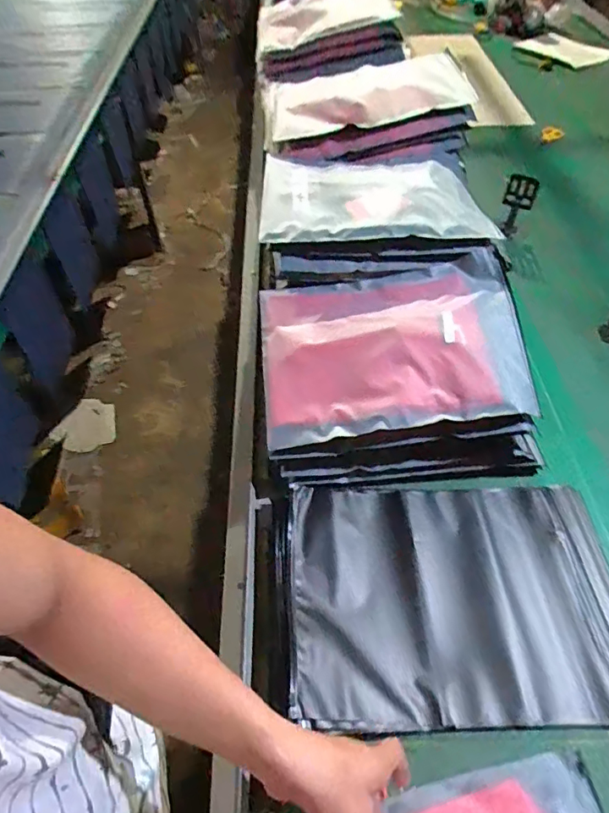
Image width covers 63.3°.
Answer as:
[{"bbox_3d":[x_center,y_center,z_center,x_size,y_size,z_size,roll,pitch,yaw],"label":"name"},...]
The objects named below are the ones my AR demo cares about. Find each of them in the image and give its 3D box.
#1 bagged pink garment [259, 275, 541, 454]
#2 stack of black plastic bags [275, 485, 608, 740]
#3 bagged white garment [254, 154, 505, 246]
[{"bbox_3d":[0.112,-0.080,0.652,0.333,0.061,0.245,-4,52,-3],"label":"bagged pink garment"},{"bbox_3d":[0.169,0.213,0.567,0.397,0.040,0.267,-2,52,-1],"label":"stack of black plastic bags"},{"bbox_3d":[0.102,-0.308,0.723,0.320,0.037,0.197,1,52,1],"label":"bagged white garment"}]

